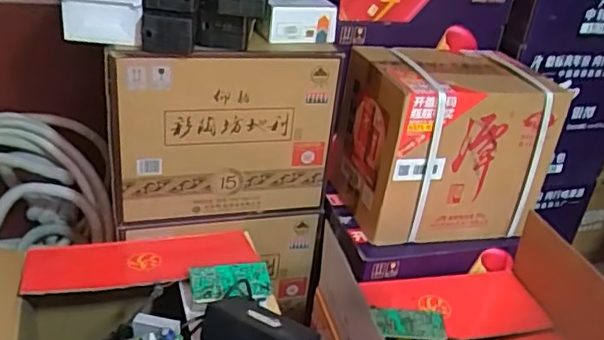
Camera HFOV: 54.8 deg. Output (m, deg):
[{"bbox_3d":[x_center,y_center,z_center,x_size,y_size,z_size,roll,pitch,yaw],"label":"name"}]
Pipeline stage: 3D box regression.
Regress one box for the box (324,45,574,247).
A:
[{"bbox_3d":[0.251,-0.048,1.074,0.341,0.285,0.217,0,30,-13],"label":"box"}]

